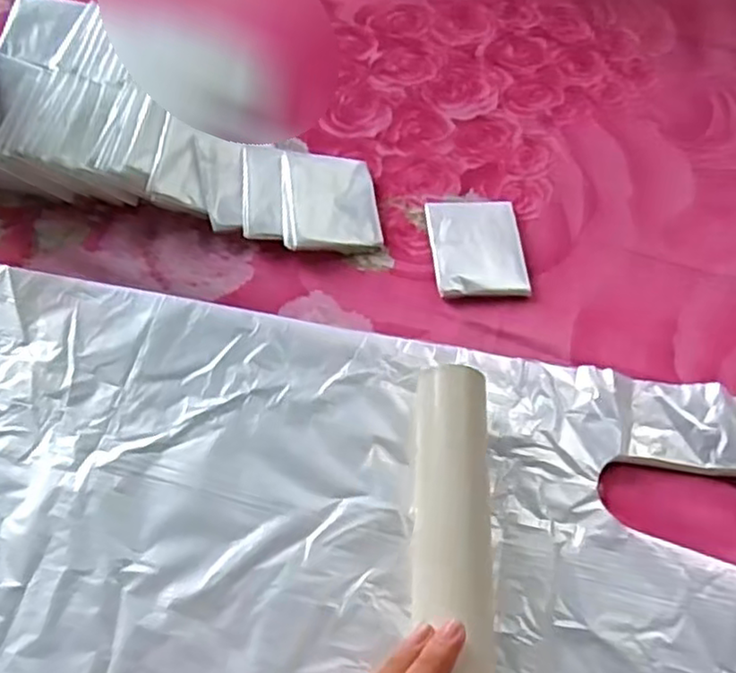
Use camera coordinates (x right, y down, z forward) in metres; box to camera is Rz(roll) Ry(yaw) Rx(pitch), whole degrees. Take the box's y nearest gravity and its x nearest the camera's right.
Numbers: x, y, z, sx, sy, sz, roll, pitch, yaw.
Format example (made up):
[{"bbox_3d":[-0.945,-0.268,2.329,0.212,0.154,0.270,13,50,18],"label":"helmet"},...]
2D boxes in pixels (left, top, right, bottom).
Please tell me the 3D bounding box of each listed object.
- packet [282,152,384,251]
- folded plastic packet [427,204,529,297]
[{"bbox_3d":[-0.028,-0.100,0.502,0.069,0.007,0.081,0,64,-13],"label":"packet"},{"bbox_3d":[0.078,-0.064,0.490,0.065,0.010,0.081,-5,56,0],"label":"folded plastic packet"}]

